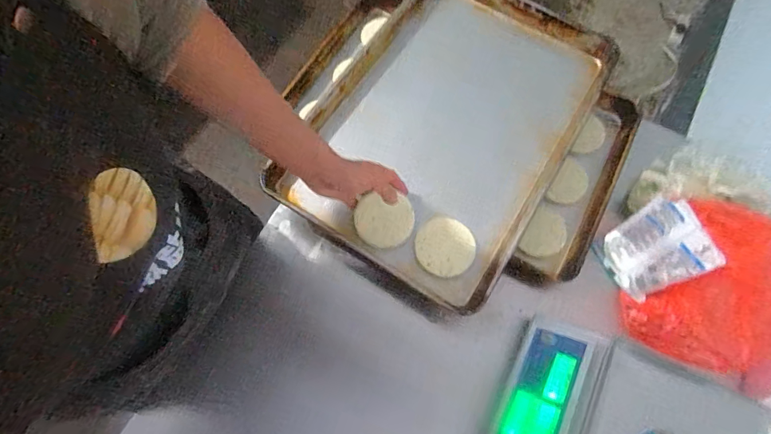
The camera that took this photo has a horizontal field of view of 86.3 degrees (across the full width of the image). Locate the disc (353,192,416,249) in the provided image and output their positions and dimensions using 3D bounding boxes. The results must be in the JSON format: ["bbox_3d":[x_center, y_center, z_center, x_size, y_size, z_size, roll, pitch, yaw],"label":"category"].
[{"bbox_3d":[-0.003,0.007,0.650,0.094,0.014,0.081,7,93,-4],"label":"disc"}]

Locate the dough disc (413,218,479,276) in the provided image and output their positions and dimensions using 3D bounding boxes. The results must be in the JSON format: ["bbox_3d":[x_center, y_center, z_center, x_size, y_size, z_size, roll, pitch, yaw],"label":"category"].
[{"bbox_3d":[0.094,0.044,0.646,0.092,0.017,0.093,1,70,-2],"label":"dough disc"}]

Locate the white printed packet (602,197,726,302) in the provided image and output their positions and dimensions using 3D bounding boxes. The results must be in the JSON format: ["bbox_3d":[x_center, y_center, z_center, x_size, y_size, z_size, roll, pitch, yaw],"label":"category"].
[{"bbox_3d":[0.417,0.053,0.645,0.014,0.156,0.117,-3,59,-28],"label":"white printed packet"}]

